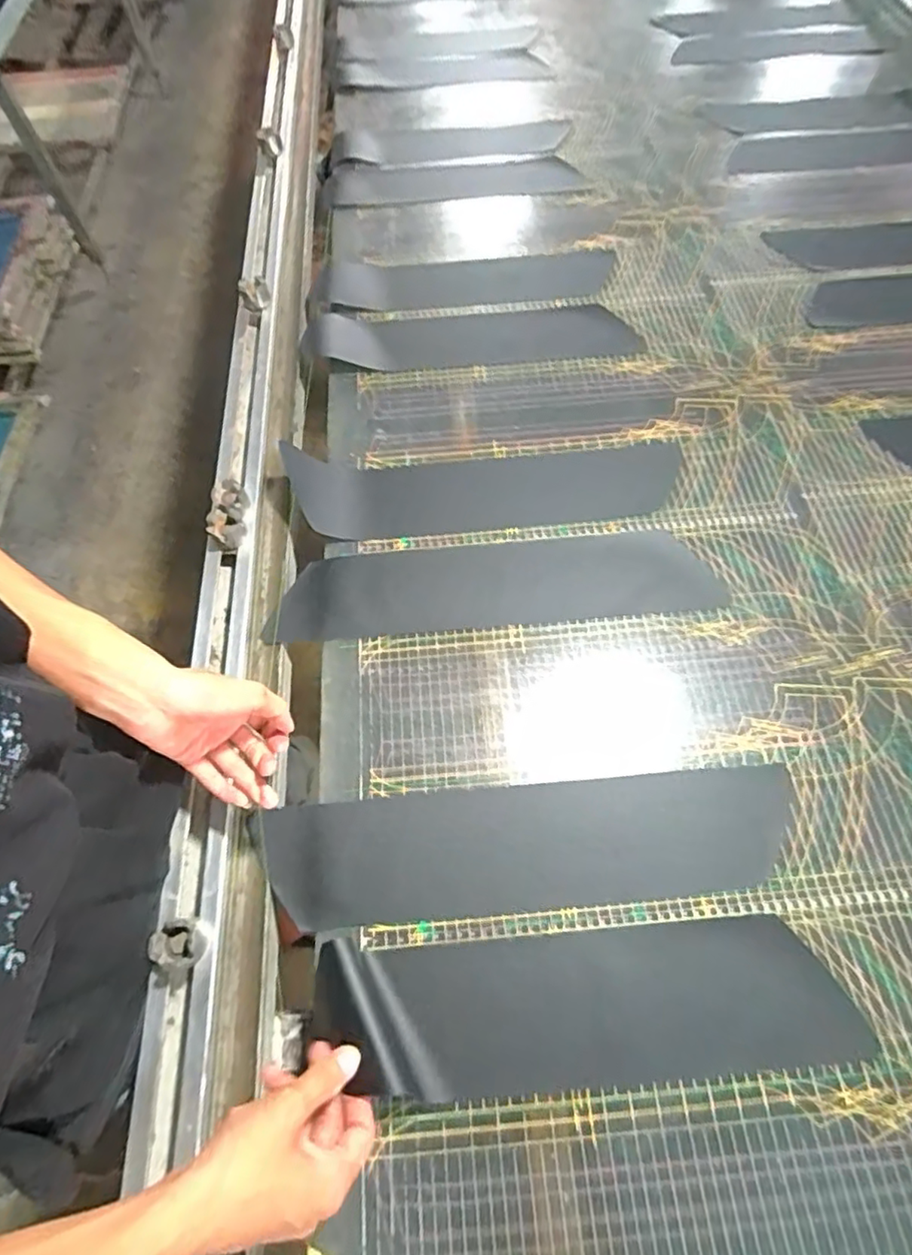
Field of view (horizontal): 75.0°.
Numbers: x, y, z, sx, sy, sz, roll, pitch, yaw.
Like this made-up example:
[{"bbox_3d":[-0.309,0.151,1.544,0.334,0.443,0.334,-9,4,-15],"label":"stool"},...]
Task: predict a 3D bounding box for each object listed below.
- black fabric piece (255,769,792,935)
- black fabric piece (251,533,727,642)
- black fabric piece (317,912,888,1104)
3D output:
[{"bbox_3d":[0.062,0.193,0.525,0.457,0.010,0.103,-5,63,0],"label":"black fabric piece"},{"bbox_3d":[0.040,-0.049,0.650,0.463,0.017,0.110,-5,64,1],"label":"black fabric piece"},{"bbox_3d":[0.098,0.300,0.462,0.405,0.055,0.110,-1,64,-2],"label":"black fabric piece"}]

